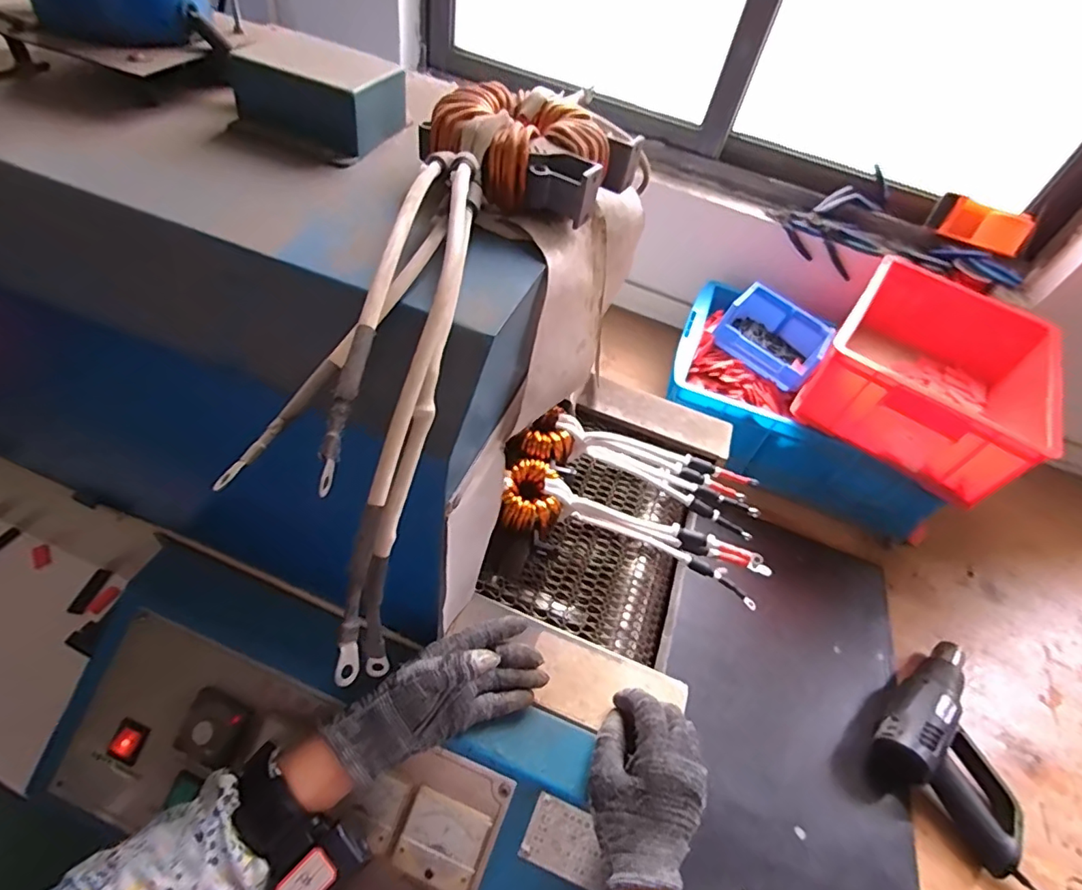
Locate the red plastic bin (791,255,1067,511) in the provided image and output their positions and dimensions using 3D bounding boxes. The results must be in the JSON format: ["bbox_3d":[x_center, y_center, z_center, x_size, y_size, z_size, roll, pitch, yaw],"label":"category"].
[{"bbox_3d":[0.637,-0.124,0.874,0.296,0.147,0.386,37,53,16],"label":"red plastic bin"}]

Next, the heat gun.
[{"bbox_3d":[0.563,0.382,0.688,0.238,0.067,0.180,-32,65,-32],"label":"heat gun"}]

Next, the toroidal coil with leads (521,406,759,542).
[{"bbox_3d":[0.128,0.026,0.633,0.307,0.084,0.076,20,47,-9],"label":"toroidal coil with leads"}]

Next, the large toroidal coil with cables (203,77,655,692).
[{"bbox_3d":[-0.042,-0.079,0.304,0.124,0.117,0.397,17,65,9],"label":"large toroidal coil with cables"}]

